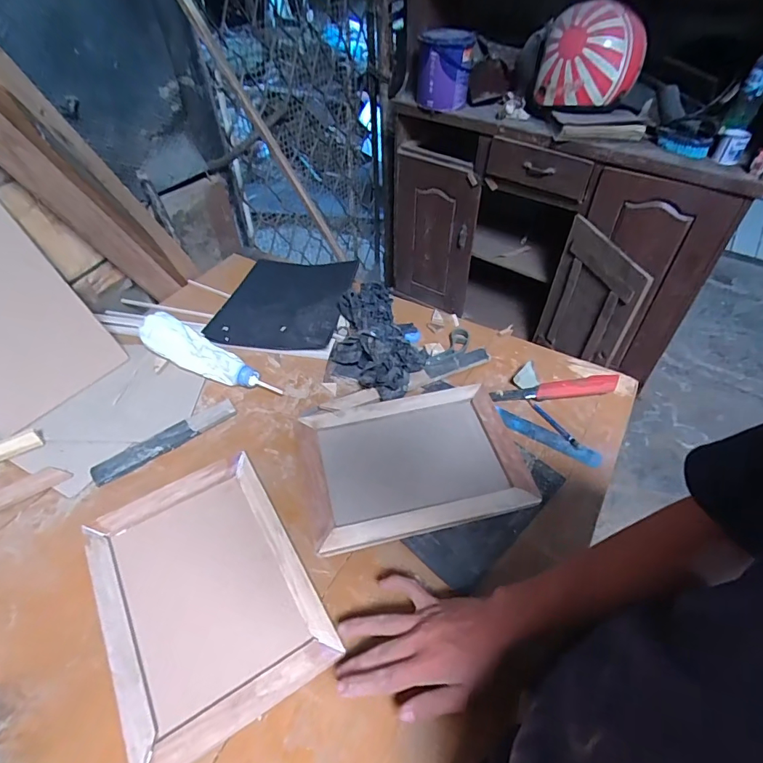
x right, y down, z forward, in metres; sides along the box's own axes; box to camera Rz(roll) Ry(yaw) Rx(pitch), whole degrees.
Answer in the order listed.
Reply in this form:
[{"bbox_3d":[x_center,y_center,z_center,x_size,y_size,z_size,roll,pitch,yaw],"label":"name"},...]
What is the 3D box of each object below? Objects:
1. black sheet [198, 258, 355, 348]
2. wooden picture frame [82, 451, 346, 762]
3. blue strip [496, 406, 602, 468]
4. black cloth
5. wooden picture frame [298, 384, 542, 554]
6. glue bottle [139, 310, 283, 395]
[{"bbox_3d":[-0.181,-0.166,0.879,0.222,0.043,0.266,8,48,5],"label":"black sheet"},{"bbox_3d":[-0.203,0.233,0.525,0.212,0.011,0.295,-24,53,-22],"label":"wooden picture frame"},{"bbox_3d":[0.245,0.081,0.679,0.157,0.009,0.030,25,58,21],"label":"blue strip"},{"bbox_3d":[-0.007,-0.074,0.779,0.154,0.062,0.227,1,48,0],"label":"black cloth"},{"bbox_3d":[0.039,0.102,0.649,0.289,0.019,0.224,-9,48,-10],"label":"wooden picture frame"},{"bbox_3d":[-0.284,-0.044,0.760,0.264,0.053,0.073,23,52,19],"label":"glue bottle"}]

